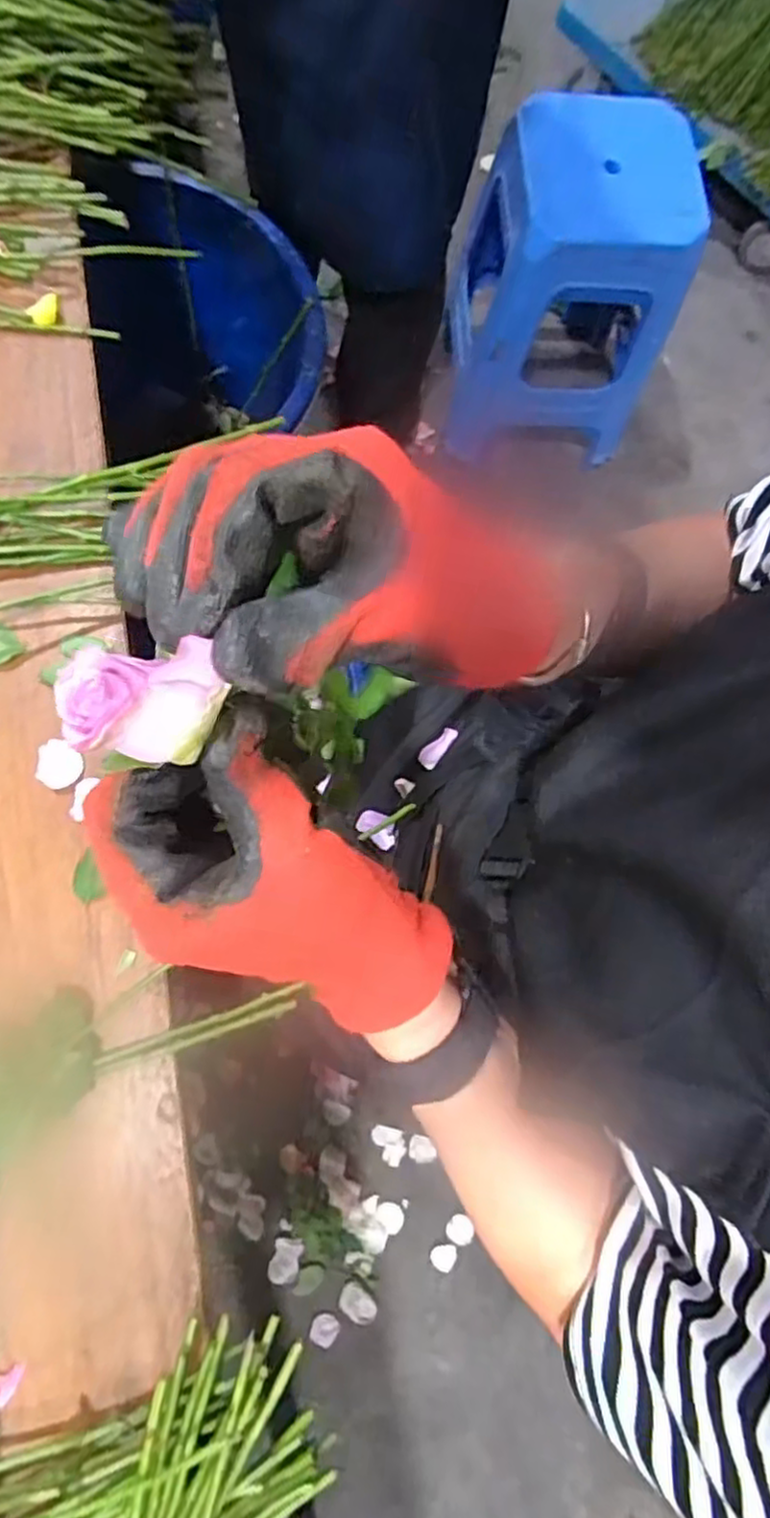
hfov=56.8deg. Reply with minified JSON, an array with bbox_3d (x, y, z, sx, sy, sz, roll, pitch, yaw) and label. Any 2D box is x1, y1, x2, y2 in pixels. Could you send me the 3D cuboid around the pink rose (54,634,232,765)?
[{"bbox_3d":[-0.070,-0.016,0.206,0.044,0.026,0.027,-4,79,-1],"label":"pink rose"}]

